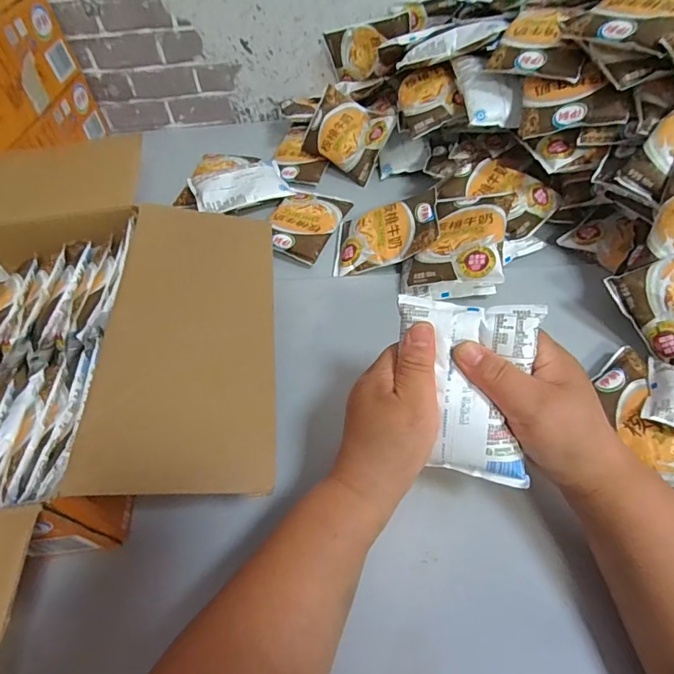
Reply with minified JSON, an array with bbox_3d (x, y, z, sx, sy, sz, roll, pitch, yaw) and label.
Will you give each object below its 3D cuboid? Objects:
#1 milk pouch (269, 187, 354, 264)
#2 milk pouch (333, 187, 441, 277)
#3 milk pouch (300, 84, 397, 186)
[{"bbox_3d":[-0.044,-0.149,0.573,0.086,0.016,0.123,16,56,18],"label":"milk pouch"},{"bbox_3d":[0.058,-0.127,0.540,0.129,0.023,0.091,-12,64,22],"label":"milk pouch"},{"bbox_3d":[0.015,-0.289,0.639,0.117,0.022,0.095,35,100,18],"label":"milk pouch"}]

